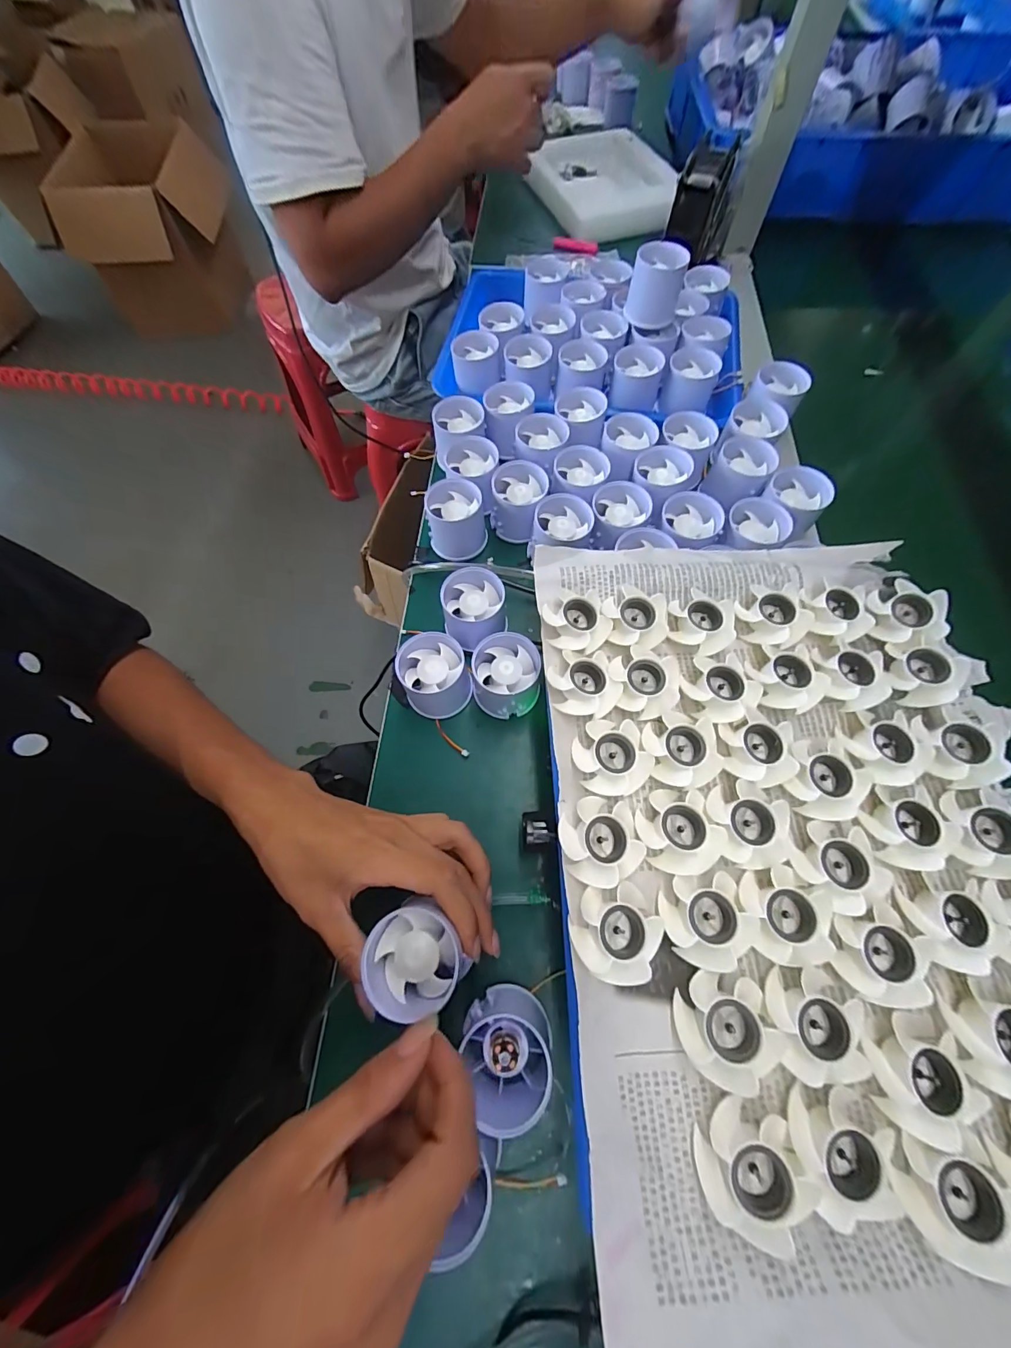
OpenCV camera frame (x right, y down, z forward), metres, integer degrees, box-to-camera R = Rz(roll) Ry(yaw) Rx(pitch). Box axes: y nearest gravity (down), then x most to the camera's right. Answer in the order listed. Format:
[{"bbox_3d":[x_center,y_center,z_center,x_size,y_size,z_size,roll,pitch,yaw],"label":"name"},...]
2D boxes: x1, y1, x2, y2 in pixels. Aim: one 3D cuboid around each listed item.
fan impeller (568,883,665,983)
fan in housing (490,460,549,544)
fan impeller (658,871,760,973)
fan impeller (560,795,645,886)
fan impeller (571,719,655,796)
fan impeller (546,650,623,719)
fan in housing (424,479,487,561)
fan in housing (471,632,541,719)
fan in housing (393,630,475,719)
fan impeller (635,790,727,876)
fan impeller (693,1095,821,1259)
[{"bbox_3d":[0.054,0.127,0.215,0.043,0.015,0.040,0,71,-1],"label":"fan impeller"},{"bbox_3d":[0.012,-0.163,0.421,0.051,0.049,0.056,0,67,0],"label":"fan in housing"},{"bbox_3d":[0.101,0.122,0.218,0.044,0.012,0.040,-6,67,-2],"label":"fan impeller"},{"bbox_3d":[0.050,0.088,0.233,0.040,0.017,0.042,0,67,0],"label":"fan impeller"},{"bbox_3d":[0.061,0.047,0.253,0.040,0.015,0.043,0,67,0],"label":"fan impeller"},{"bbox_3d":[0.048,0.005,0.267,0.040,0.013,0.042,0,67,0],"label":"fan impeller"},{"bbox_3d":[-0.047,-0.145,0.417,0.054,0.053,0.050,-10,67,-4],"label":"fan in housing"},{"bbox_3d":[0.000,0.003,0.353,0.054,0.049,0.054,1,67,1],"label":"fan in housing"},{"bbox_3d":[-0.057,0.002,0.353,0.054,0.046,0.058,0,67,0],"label":"fan in housing"},{"bbox_3d":[0.092,0.084,0.235,0.041,0.016,0.041,0,67,0],"label":"fan impeller"},{"bbox_3d":[0.104,0.206,0.182,0.041,0.019,0.040,0,67,0],"label":"fan impeller"}]

